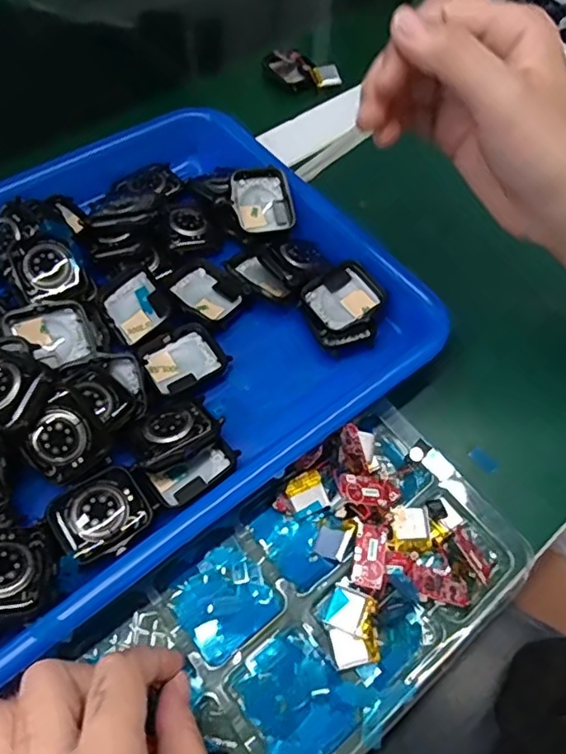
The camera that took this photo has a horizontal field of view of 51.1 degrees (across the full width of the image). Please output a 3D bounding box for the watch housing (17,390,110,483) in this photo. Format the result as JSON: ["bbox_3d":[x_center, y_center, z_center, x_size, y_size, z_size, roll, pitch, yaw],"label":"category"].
[{"bbox_3d":[-0.102,0.029,0.271,0.032,0.010,0.035,-38,93,-5],"label":"watch housing"}]

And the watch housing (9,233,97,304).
[{"bbox_3d":[-0.128,-0.058,0.328,0.034,0.010,0.043,-29,90,-12],"label":"watch housing"}]

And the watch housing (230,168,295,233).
[{"bbox_3d":[-0.013,-0.109,0.367,0.036,0.008,0.040,-10,88,-10],"label":"watch housing"}]

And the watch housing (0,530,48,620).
[{"bbox_3d":[-0.116,0.082,0.244,0.036,0.010,0.036,1,50,-23],"label":"watch housing"}]

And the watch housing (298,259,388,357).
[{"bbox_3d":[0.035,-0.038,0.338,0.048,0.019,0.045,-30,65,-18],"label":"watch housing"}]

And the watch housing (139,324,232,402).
[{"bbox_3d":[-0.054,-0.010,0.321,0.039,0.008,0.034,-33,66,-20],"label":"watch housing"}]

